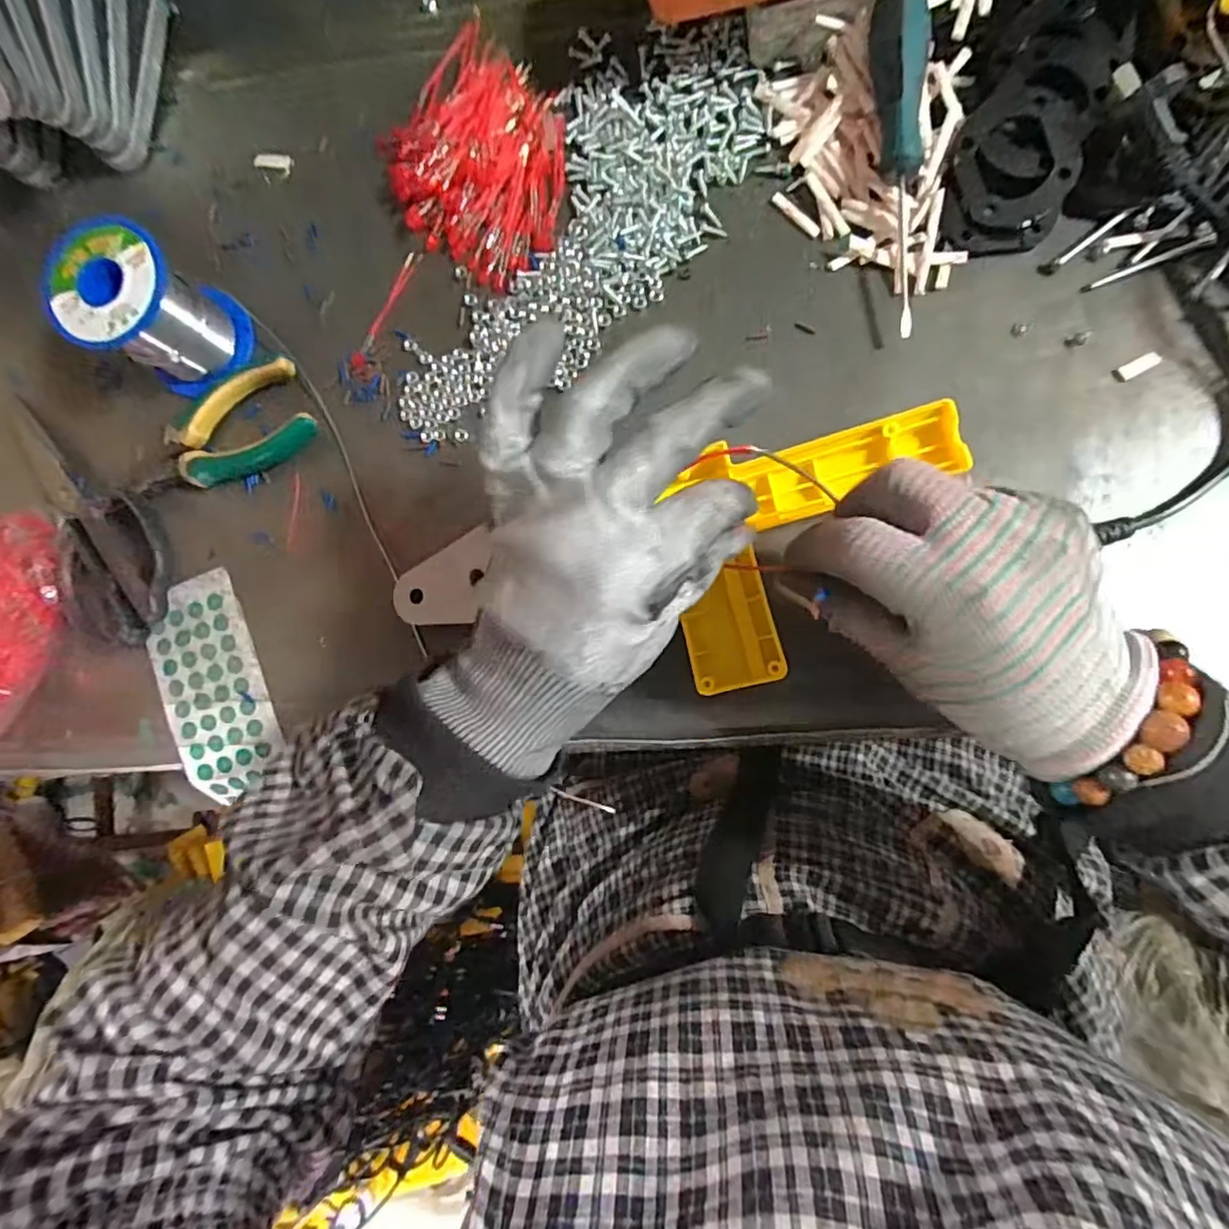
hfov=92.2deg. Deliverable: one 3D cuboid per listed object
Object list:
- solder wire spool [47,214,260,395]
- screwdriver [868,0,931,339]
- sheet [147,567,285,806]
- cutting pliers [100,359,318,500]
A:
[{"bbox_3d":[-0.245,-0.161,0.314,0.057,0.063,0.060,0,88,8],"label":"solder wire spool"},{"bbox_3d":[0.137,-0.216,0.287,0.024,0.025,0.151,-2,94,8],"label":"screwdriver"},{"bbox_3d":[-0.225,0.041,0.334,0.057,0.008,0.119,-18,88,4],"label":"sheet"},{"bbox_3d":[-0.221,-0.101,0.327,0.109,0.018,0.055,-14,86,7],"label":"cutting pliers"}]

